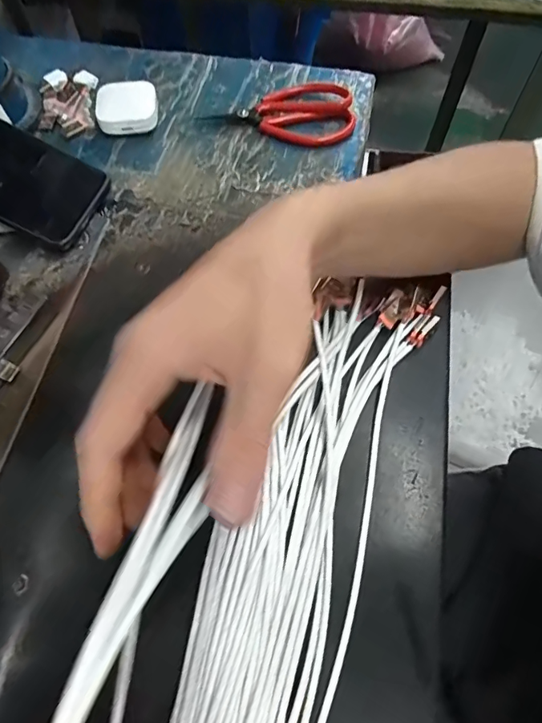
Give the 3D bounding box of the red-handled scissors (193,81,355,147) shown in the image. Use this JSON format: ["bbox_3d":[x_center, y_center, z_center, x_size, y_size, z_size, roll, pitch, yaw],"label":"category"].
[{"bbox_3d":[0.009,-0.217,0.404,0.126,0.011,0.067,14,65,8],"label":"red-handled scissors"}]

